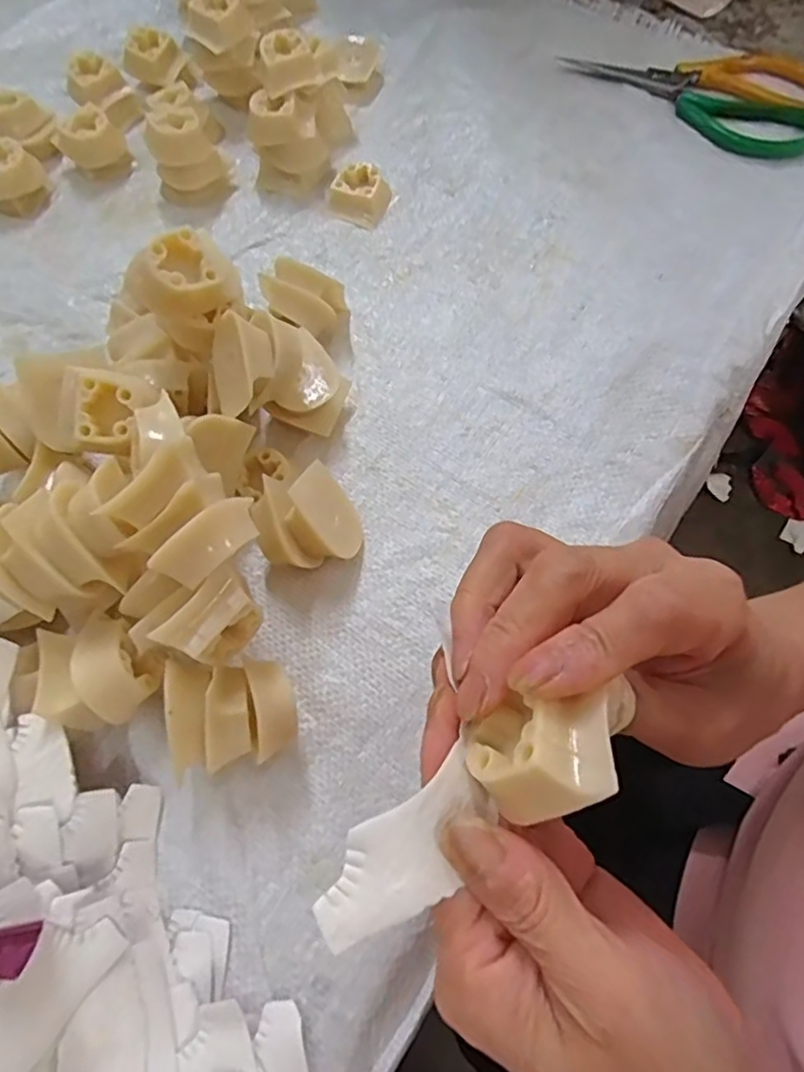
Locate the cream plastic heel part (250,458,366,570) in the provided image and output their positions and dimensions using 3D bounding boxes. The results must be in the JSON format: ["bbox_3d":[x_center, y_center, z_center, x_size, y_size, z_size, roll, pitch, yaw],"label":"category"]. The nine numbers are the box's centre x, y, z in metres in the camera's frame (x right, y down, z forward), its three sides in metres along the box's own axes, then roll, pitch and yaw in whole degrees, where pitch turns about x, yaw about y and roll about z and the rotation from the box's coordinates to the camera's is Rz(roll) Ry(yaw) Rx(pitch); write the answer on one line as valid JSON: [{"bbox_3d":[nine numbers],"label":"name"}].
[{"bbox_3d":[-0.045,-0.010,0.318,0.027,0.051,0.049,-25,68,27],"label":"cream plastic heel part"}]

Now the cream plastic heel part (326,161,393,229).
[{"bbox_3d":[-0.028,-0.229,0.424,0.039,0.019,0.034,27,69,13],"label":"cream plastic heel part"}]

